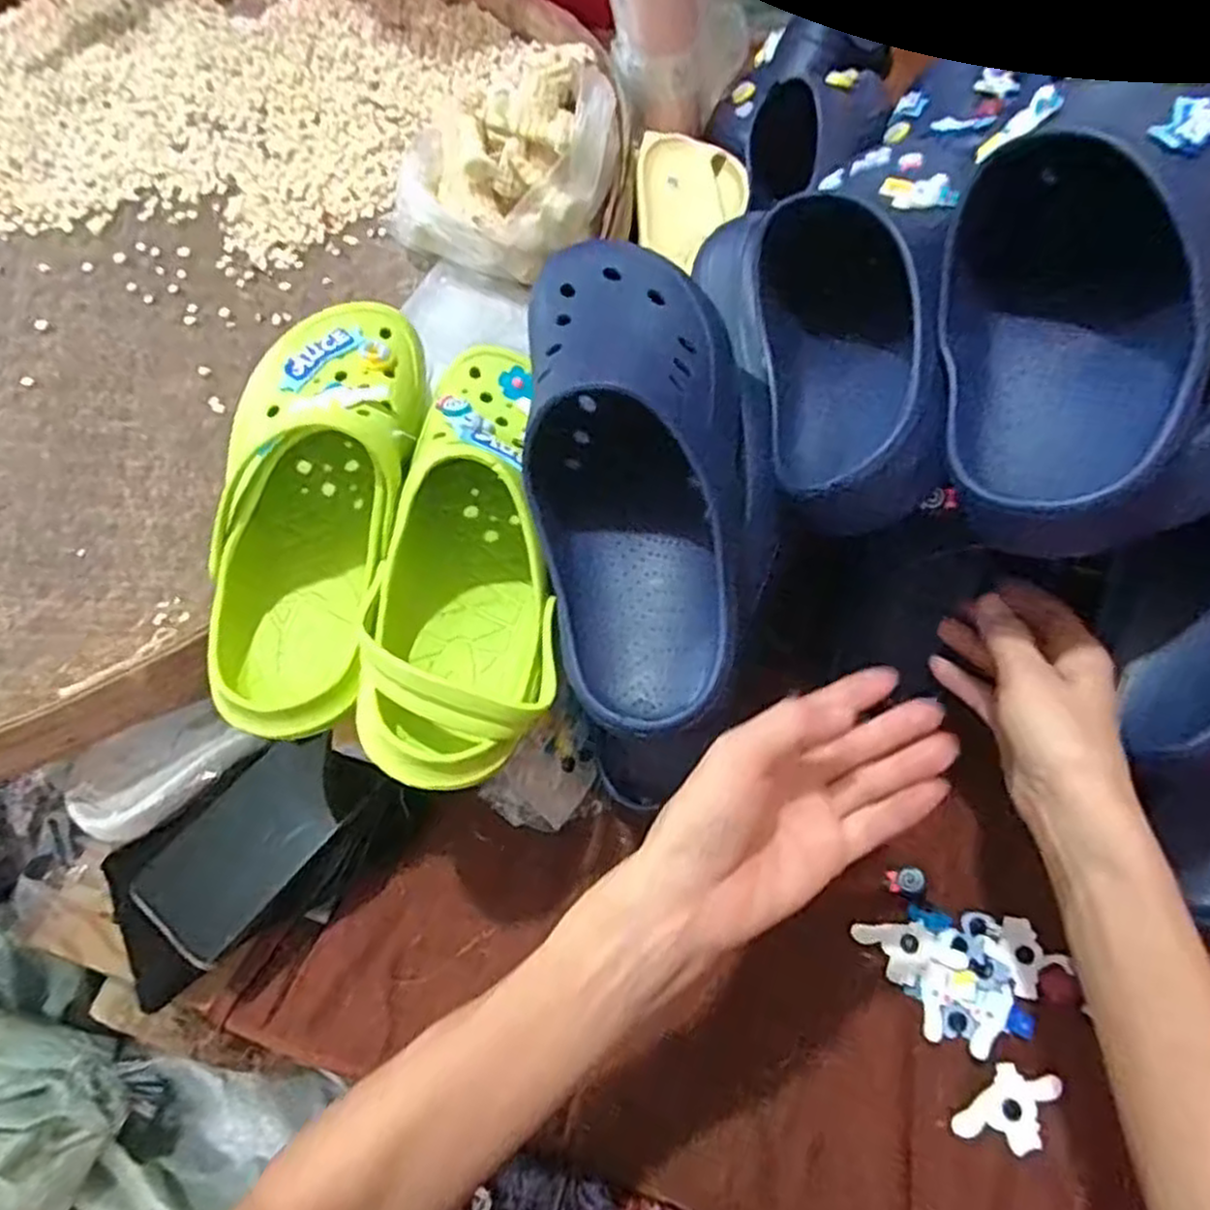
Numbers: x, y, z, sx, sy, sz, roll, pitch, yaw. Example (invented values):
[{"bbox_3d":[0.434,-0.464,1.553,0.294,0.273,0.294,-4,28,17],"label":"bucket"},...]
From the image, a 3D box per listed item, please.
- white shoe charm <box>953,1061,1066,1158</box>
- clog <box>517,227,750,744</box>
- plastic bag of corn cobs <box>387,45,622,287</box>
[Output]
[{"bbox_3d":[0.224,0.278,0.422,0.039,0.004,0.053,27,68,27],"label":"white shoe charm"},{"bbox_3d":[0.019,-0.079,0.389,0.117,0.083,0.285,-4,77,0],"label":"clog"},{"bbox_3d":[-0.096,-0.401,0.682,0.206,0.104,0.183,33,70,20],"label":"plastic bag of corn cobs"}]

